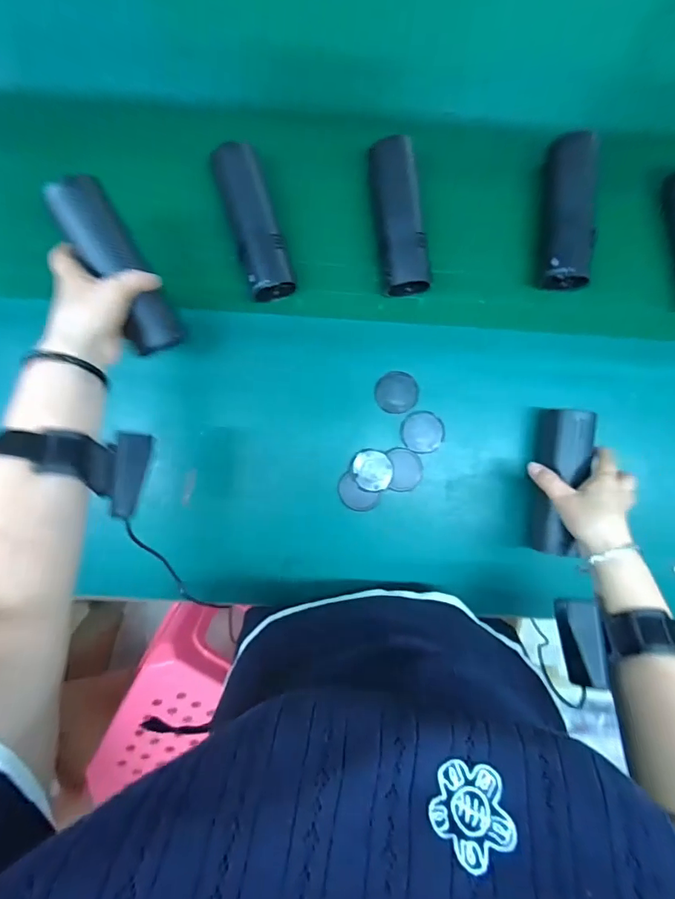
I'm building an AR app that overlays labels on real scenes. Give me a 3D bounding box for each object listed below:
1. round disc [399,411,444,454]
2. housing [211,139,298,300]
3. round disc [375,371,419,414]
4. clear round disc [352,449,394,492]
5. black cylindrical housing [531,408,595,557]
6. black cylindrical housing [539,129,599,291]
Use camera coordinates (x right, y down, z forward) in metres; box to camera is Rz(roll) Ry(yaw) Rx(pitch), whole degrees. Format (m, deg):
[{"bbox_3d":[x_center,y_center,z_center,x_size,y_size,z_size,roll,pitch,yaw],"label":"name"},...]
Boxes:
[{"bbox_3d":[0.102,-0.020,0.539,0.051,0.004,0.048,0,90,-2],"label":"round disc"},{"bbox_3d":[-0.095,-0.257,0.518,0.049,0.044,0.171,-17,91,-2],"label":"housing"},{"bbox_3d":[0.071,-0.068,0.538,0.050,0.005,0.049,0,90,-2],"label":"round disc"},{"bbox_3d":[0.041,0.024,0.538,0.047,0.006,0.048,2,90,-2],"label":"clear round disc"},{"bbox_3d":[0.255,0.034,0.514,0.045,0.046,0.157,8,89,-2],"label":"black cylindrical housing"},{"bbox_3d":[0.271,-0.275,0.536,0.054,0.059,0.173,8,90,-2],"label":"black cylindrical housing"}]

